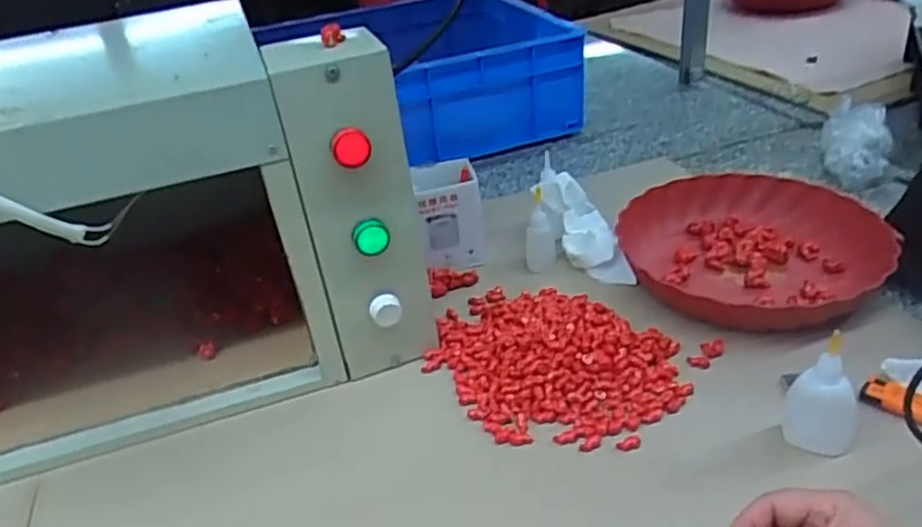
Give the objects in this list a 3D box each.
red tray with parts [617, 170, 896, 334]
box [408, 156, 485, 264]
[{"bbox_3d":[0.282,-0.013,0.700,0.248,0.047,0.230,-22,34,-22],"label":"red tray with parts"},{"bbox_3d":[-0.013,-0.053,0.753,0.067,0.090,0.076,-9,31,-2],"label":"box"}]

